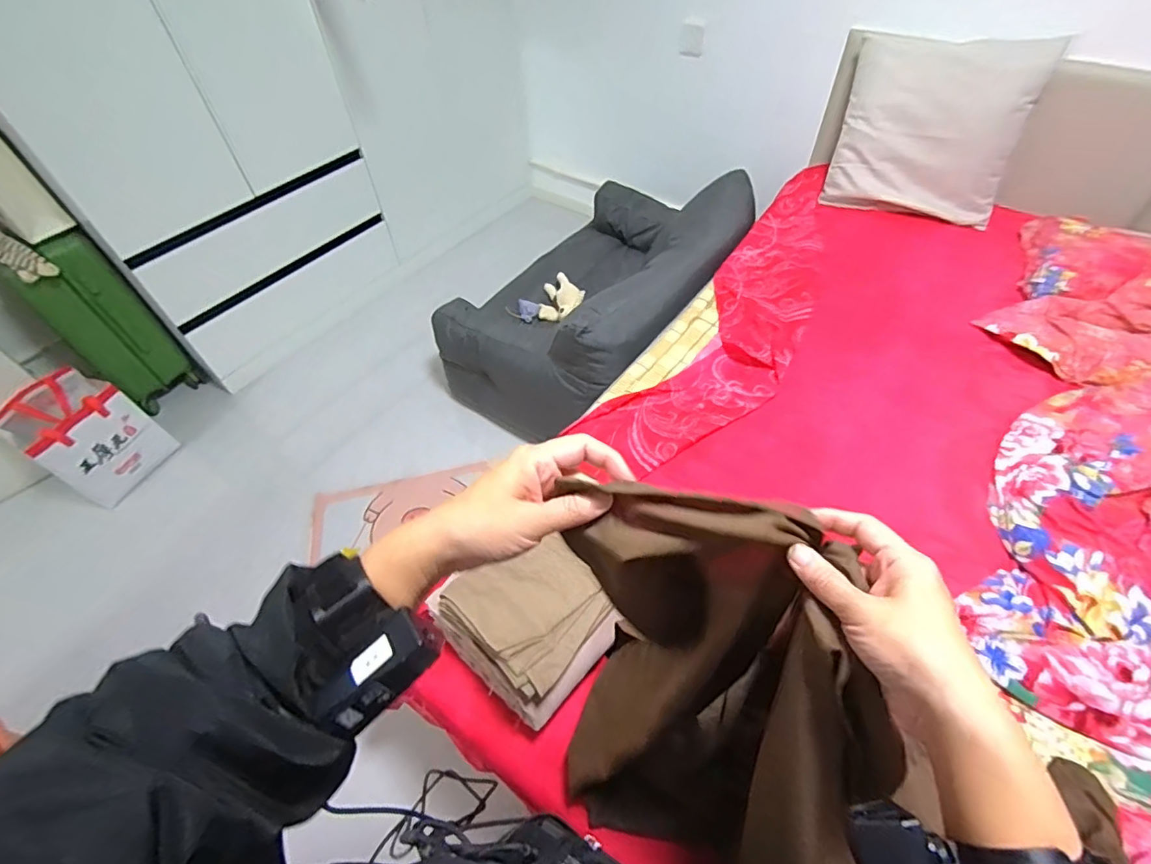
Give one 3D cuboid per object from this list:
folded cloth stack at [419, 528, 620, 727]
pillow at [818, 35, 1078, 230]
[{"bbox_3d":[-0.074,0.275,0.787,0.226,0.120,0.203,36,62,27],"label":"folded cloth stack"},{"bbox_3d":[0.981,-0.827,1.450,0.447,0.391,0.176,15,54,14],"label":"pillow"}]

